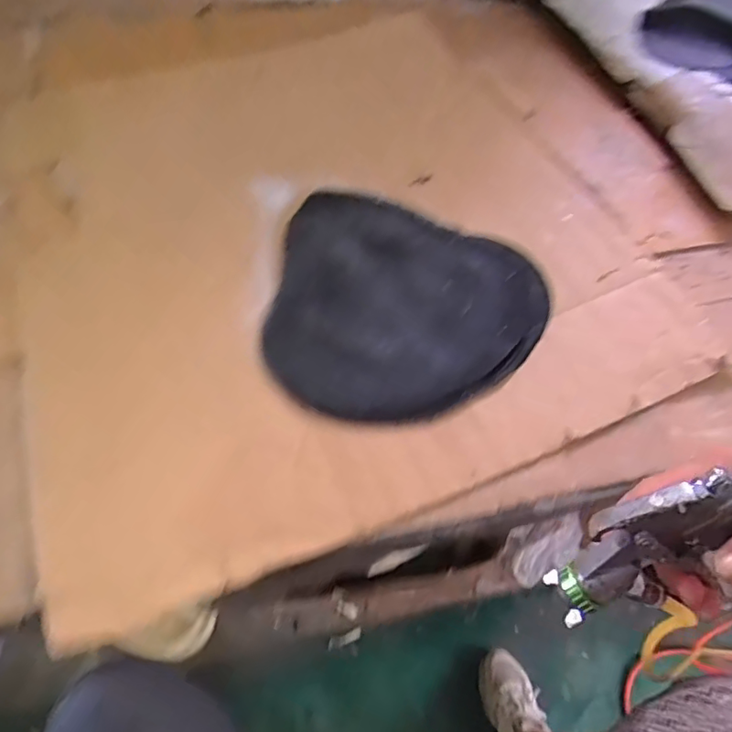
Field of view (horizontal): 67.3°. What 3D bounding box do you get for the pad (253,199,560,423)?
[{"bbox_3d":[0.053,-0.080,0.692,0.333,0.027,0.320,7,56,2],"label":"pad"}]

